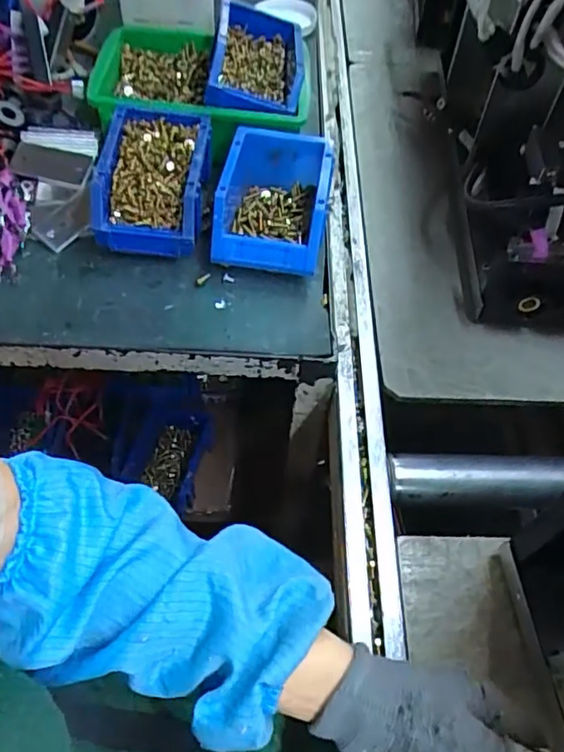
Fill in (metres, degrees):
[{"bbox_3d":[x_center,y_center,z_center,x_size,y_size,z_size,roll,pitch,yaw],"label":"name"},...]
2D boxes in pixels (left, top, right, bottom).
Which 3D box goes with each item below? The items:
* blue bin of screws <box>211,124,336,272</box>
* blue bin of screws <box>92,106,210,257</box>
[{"bbox_3d":[-0.007,-0.187,0.603,0.109,0.059,0.159,8,56,3],"label":"blue bin of screws"},{"bbox_3d":[-0.134,-0.208,0.613,0.106,0.082,0.168,3,56,-1],"label":"blue bin of screws"}]

